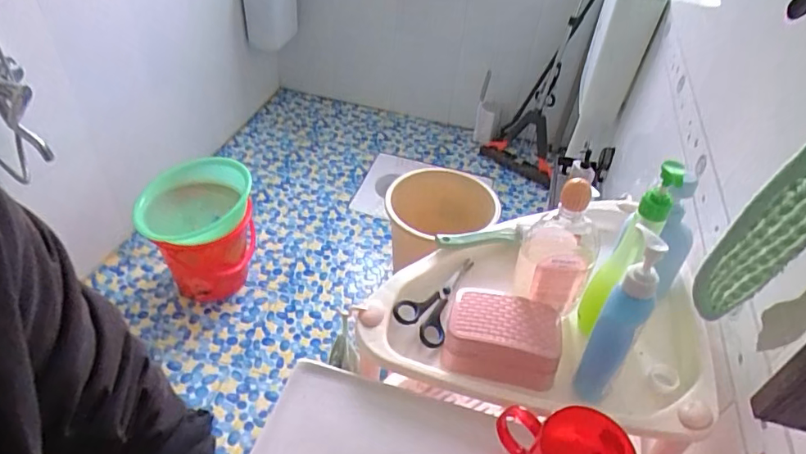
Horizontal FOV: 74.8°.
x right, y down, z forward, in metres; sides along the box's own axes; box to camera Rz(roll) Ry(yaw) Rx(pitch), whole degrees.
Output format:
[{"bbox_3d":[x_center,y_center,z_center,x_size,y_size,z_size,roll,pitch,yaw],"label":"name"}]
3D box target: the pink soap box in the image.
[{"bbox_3d":[0.115,0.126,0.620,0.126,0.050,0.107,8,43,2],"label":"pink soap box"}]

